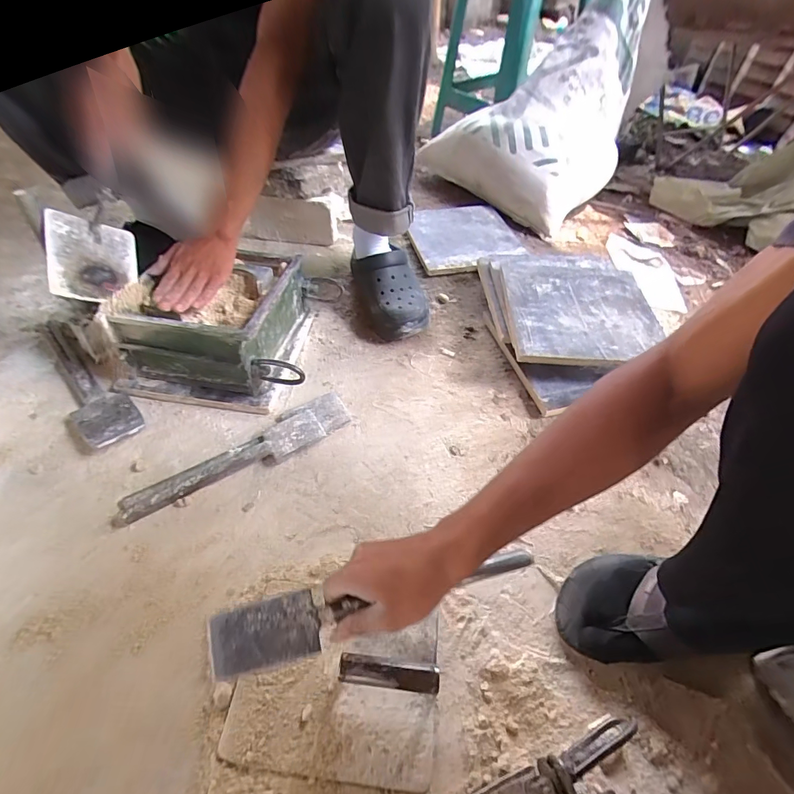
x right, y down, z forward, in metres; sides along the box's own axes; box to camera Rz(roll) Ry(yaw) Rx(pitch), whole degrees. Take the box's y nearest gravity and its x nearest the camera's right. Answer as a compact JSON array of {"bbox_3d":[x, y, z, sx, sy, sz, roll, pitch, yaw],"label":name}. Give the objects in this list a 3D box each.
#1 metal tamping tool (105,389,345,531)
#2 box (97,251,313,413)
[{"bbox_3d":[-0.221,0.087,0.597,0.330,0.024,0.066,-28,59,-24],"label":"metal tamping tool"},{"bbox_3d":[-0.289,-0.116,0.677,0.285,0.139,0.239,5,52,0],"label":"box"}]

